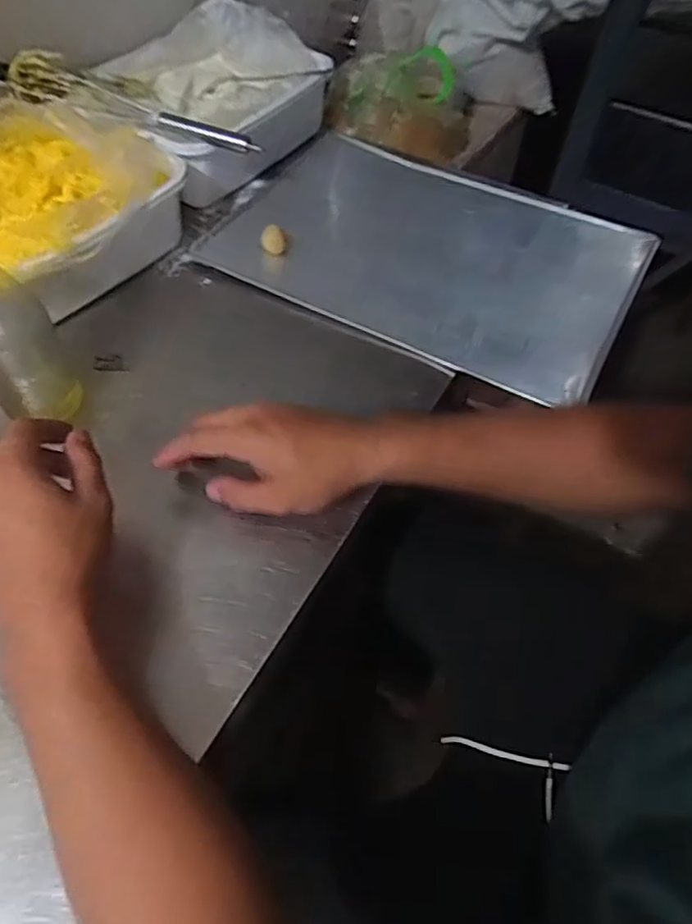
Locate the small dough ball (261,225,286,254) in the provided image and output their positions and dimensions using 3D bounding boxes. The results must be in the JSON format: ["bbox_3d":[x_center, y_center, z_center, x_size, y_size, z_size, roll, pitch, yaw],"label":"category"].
[{"bbox_3d":[-0.080,-0.247,0.652,0.027,0.022,0.019,-2,53,-4],"label":"small dough ball"}]

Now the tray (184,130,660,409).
[{"bbox_3d":[0.091,-0.251,0.680,0.450,0.022,0.320,26,56,16],"label":"tray"}]

